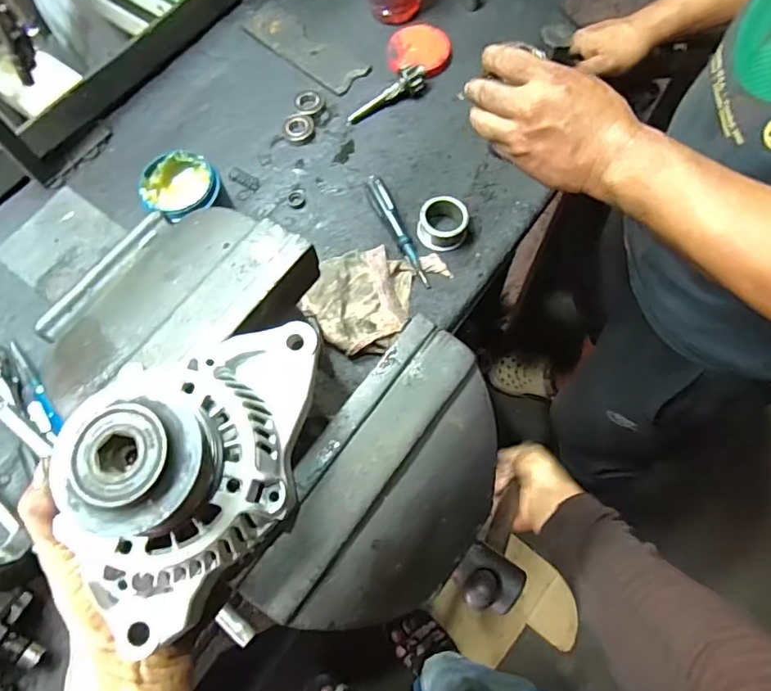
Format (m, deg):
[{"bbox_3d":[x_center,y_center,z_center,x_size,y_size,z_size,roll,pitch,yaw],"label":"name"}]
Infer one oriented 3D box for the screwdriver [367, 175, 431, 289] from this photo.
[{"bbox_3d":[0.019,-0.147,0.665,0.022,0.030,0.158,-27,73,-8],"label":"screwdriver"}]

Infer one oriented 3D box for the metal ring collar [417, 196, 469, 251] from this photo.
[{"bbox_3d":[0.074,-0.157,0.667,0.062,0.039,0.055,13,72,5],"label":"metal ring collar"}]

